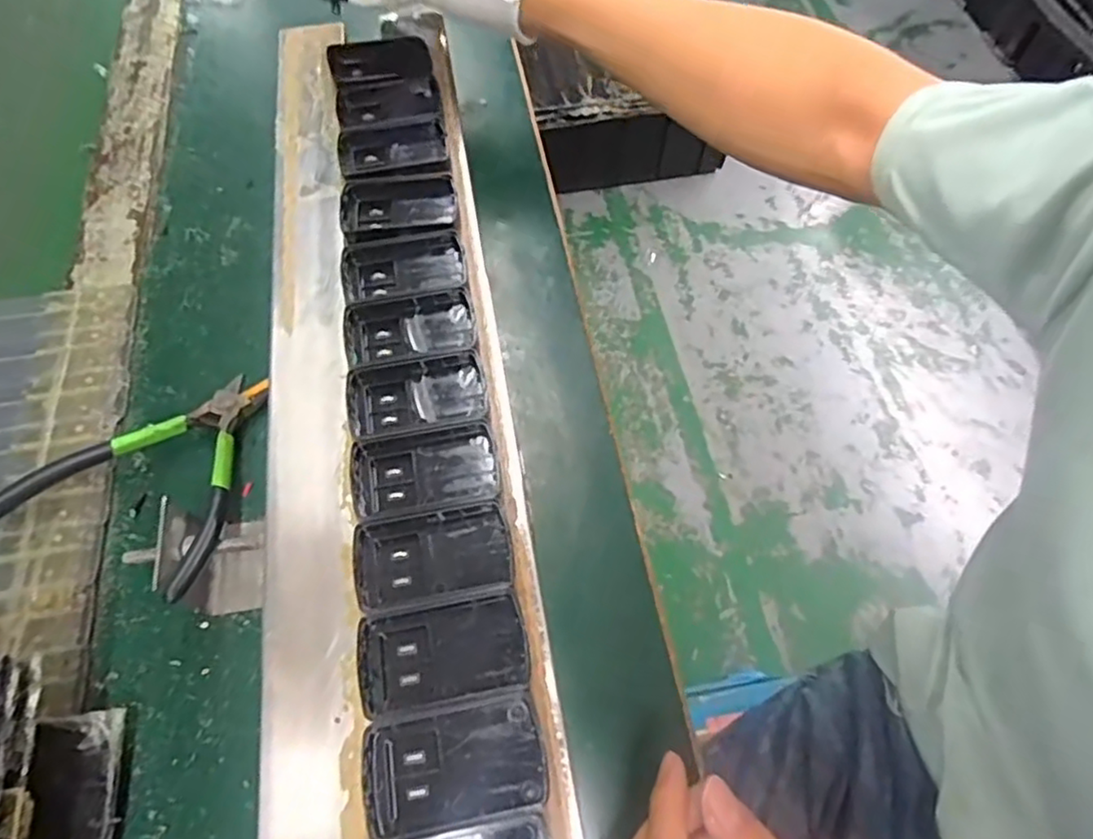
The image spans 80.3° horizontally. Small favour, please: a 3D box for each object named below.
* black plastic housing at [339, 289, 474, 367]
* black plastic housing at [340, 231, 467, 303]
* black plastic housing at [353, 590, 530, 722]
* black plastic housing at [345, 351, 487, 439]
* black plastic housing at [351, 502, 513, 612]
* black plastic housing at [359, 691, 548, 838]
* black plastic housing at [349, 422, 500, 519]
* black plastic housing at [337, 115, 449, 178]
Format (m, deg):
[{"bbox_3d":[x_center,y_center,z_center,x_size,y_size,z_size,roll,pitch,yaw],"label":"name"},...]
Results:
[{"bbox_3d":[-0.076,-0.050,0.358,0.069,0.015,0.045,-12,63,-7],"label":"black plastic housing"},{"bbox_3d":[-0.083,-0.090,0.378,0.070,0.013,0.043,-9,63,-5],"label":"black plastic housing"},{"bbox_3d":[-0.044,0.100,0.278,0.070,0.011,0.040,-11,63,-6],"label":"black plastic housing"},{"bbox_3d":[-0.067,-0.013,0.337,0.069,0.013,0.045,-10,63,-5],"label":"black plastic housing"},{"bbox_3d":[-0.052,0.062,0.298,0.070,0.011,0.042,-9,63,-5],"label":"black plastic housing"},{"bbox_3d":[-0.036,0.136,0.256,0.070,0.012,0.041,-10,63,-6],"label":"black plastic housing"},{"bbox_3d":[-0.059,0.025,0.316,0.069,0.009,0.041,-9,63,-5],"label":"black plastic housing"},{"bbox_3d":[-0.100,-0.177,0.424,0.069,0.011,0.044,-7,63,-4],"label":"black plastic housing"}]

